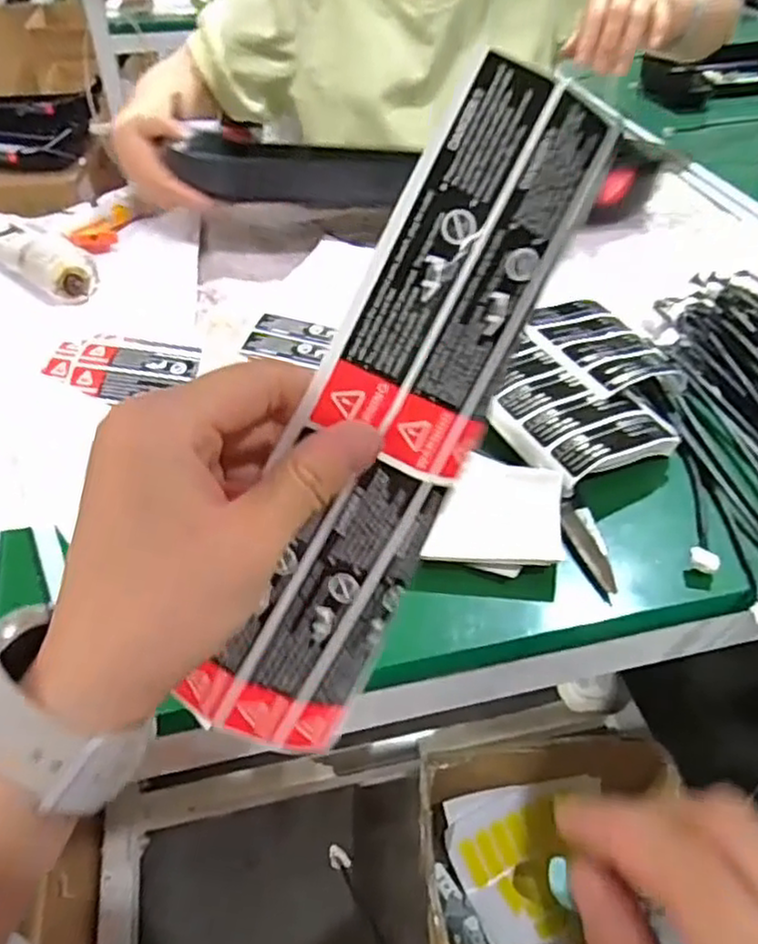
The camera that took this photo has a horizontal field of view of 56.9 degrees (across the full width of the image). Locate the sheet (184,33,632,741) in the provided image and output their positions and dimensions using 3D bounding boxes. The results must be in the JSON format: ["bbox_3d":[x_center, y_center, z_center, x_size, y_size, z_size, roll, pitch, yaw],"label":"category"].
[{"bbox_3d":[0.001,-0.006,0.232,0.057,0.237,0.010,17,18,-19],"label":"sheet"}]

